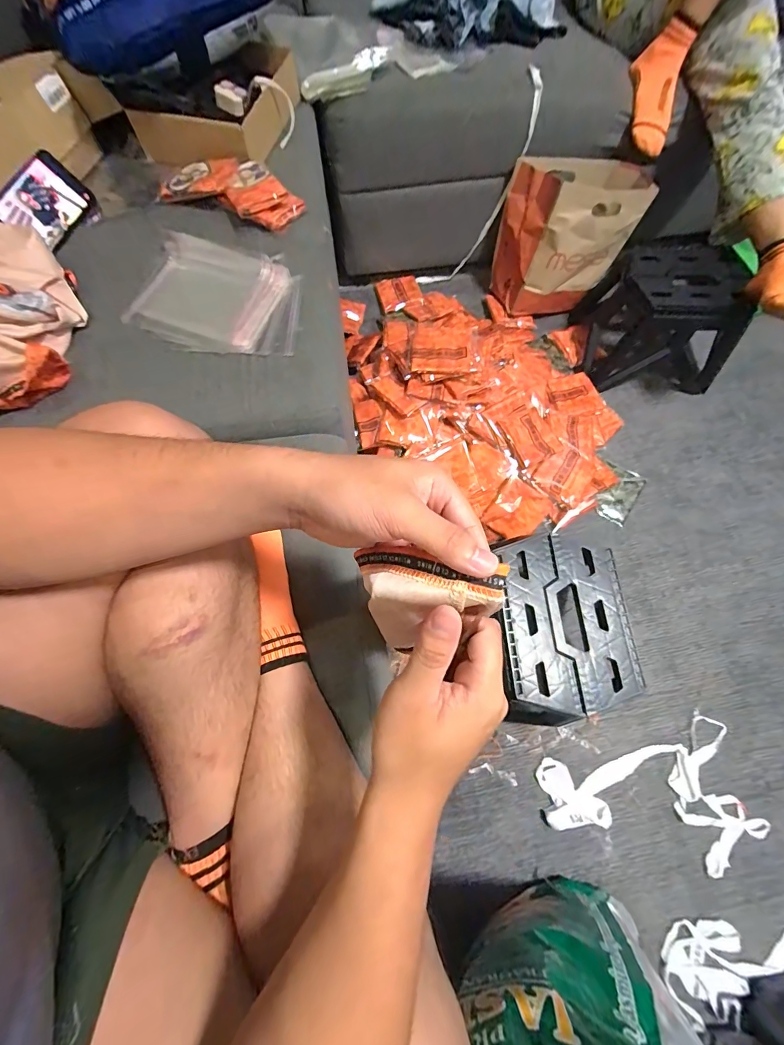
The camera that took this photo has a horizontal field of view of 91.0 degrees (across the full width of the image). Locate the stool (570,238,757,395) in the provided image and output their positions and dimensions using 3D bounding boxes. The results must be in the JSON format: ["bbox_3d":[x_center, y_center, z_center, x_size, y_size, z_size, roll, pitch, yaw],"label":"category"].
[{"bbox_3d":[0.673,-0.523,0.980,0.314,0.210,0.294,2,70,0],"label":"stool"}]

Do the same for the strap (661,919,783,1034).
[{"bbox_3d":[0.560,0.735,0.630,0.227,0.016,0.123,-1,70,-1],"label":"strap"}]

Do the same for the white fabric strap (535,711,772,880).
[{"bbox_3d":[0.478,0.519,0.704,0.381,0.024,0.224,-14,71,-6],"label":"white fabric strap"}]

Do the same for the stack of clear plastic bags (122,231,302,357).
[{"bbox_3d":[-0.261,-0.340,0.579,0.250,0.024,0.187,8,70,2],"label":"stack of clear plastic bags"}]

